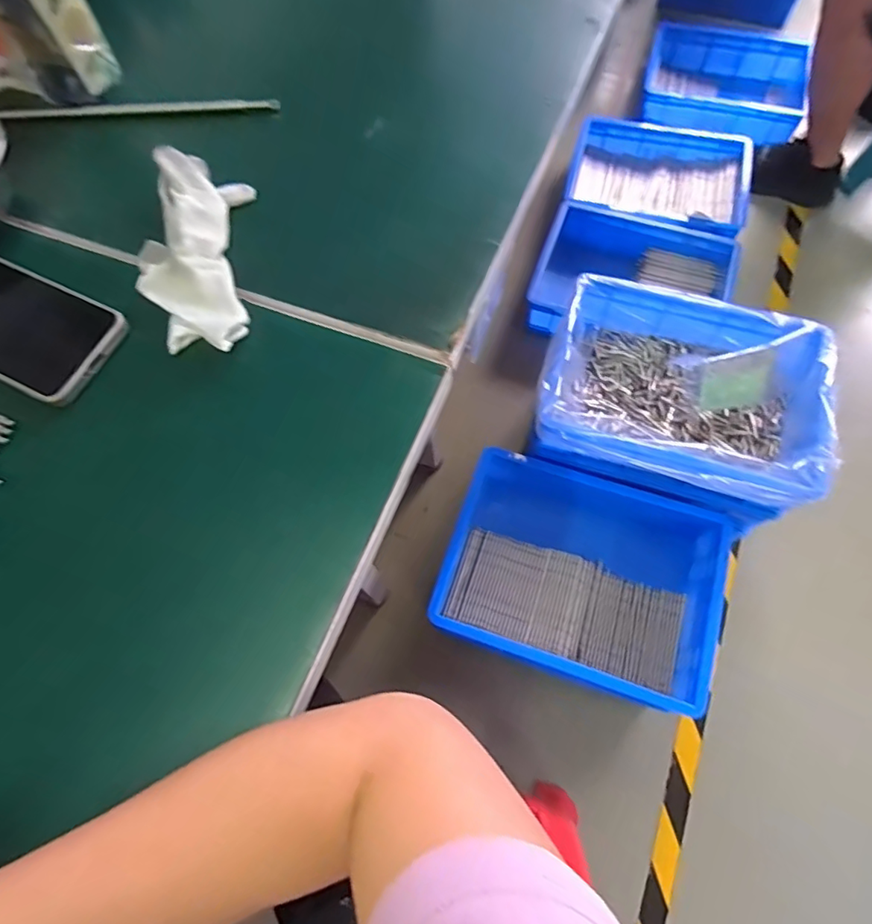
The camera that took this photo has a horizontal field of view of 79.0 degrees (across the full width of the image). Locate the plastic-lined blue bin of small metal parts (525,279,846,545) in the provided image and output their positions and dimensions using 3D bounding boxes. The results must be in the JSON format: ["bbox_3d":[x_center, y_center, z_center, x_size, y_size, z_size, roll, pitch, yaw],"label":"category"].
[{"bbox_3d":[0.392,-0.118,0.869,0.416,0.134,0.311,18,70,10],"label":"plastic-lined blue bin of small metal parts"}]

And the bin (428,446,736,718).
[{"bbox_3d":[0.234,0.187,0.895,0.415,0.134,0.330,17,69,9],"label":"bin"}]

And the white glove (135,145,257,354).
[{"bbox_3d":[-0.173,-0.156,0.380,0.072,0.019,0.178,-7,67,0],"label":"white glove"}]

